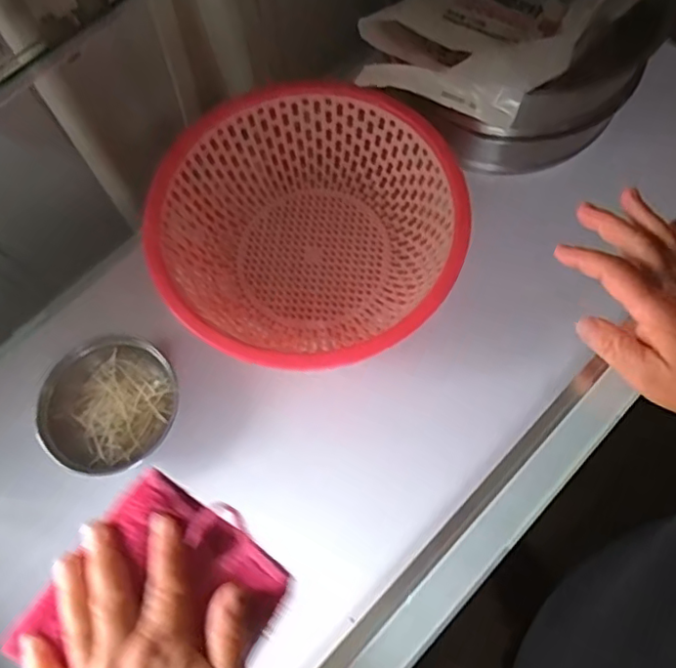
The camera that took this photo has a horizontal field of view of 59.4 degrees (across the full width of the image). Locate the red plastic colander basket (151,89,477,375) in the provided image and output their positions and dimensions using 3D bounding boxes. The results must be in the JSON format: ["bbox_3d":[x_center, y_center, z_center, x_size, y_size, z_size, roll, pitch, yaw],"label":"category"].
[{"bbox_3d":[-0.031,-0.110,0.682,0.321,0.117,0.323,24,73,11],"label":"red plastic colander basket"}]

